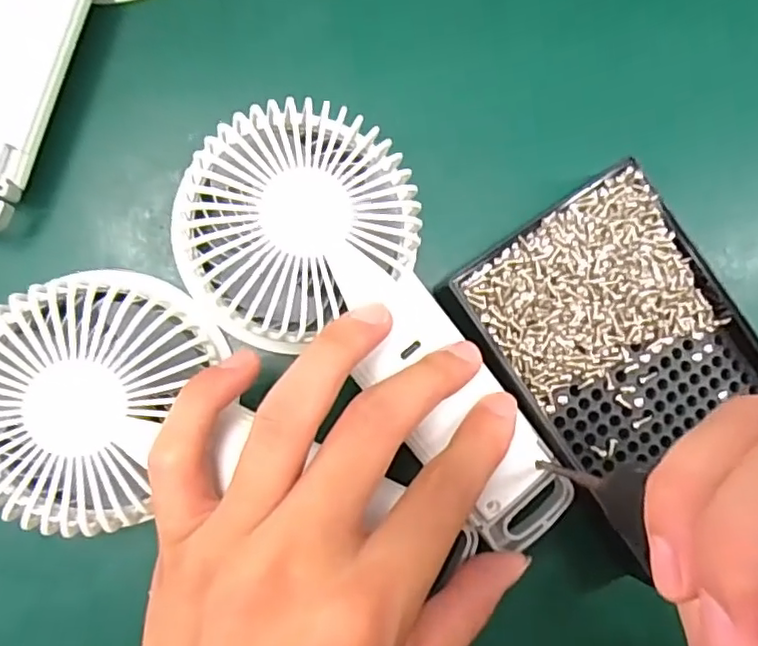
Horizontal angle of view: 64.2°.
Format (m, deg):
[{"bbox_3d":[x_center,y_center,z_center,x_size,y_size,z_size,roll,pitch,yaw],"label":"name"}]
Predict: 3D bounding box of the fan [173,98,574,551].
[{"bbox_3d":[0.003,0.007,0.217,0.079,0.035,0.172,-41,100,-7],"label":"fan"}]

